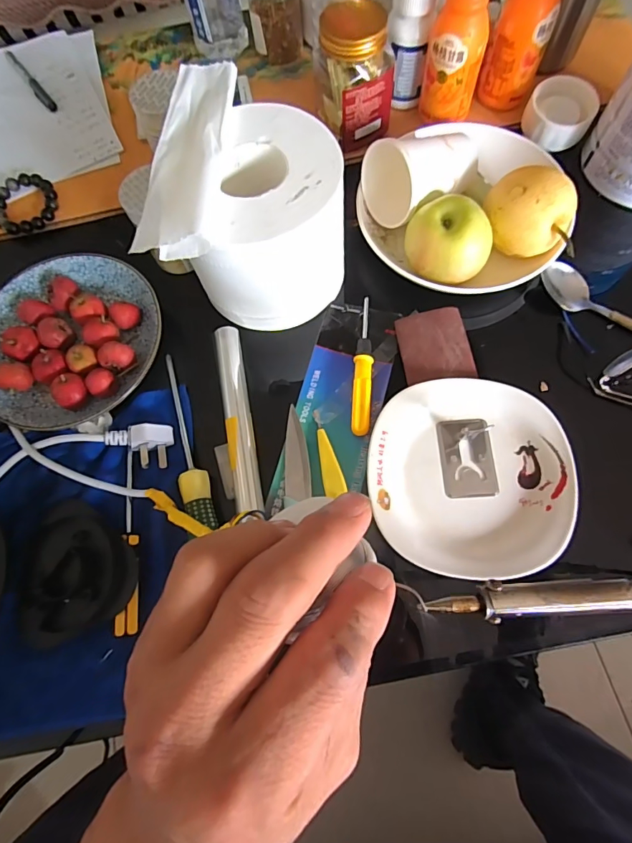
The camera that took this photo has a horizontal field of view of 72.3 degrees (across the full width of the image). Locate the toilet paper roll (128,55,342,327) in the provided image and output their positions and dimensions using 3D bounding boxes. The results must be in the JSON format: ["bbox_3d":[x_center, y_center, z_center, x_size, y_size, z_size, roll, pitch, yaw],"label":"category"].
[{"bbox_3d":[-0.050,-0.187,0.379,0.147,0.122,0.173,6,73,5],"label":"toilet paper roll"}]

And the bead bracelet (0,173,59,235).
[{"bbox_3d":[-0.323,-0.242,0.480,0.068,0.013,0.069,-1,72,2],"label":"bead bracelet"}]

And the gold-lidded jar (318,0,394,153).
[{"bbox_3d":[0.039,-0.351,0.440,0.076,0.095,0.082,-1,72,2],"label":"gold-lidded jar"}]

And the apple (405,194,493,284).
[{"bbox_3d":[0.119,-0.160,0.393,0.068,0.060,0.061,-16,72,-3],"label":"apple"}]

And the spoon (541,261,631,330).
[{"bbox_3d":[0.297,-0.094,0.394,0.193,0.025,0.036,29,76,11],"label":"spoon"}]

